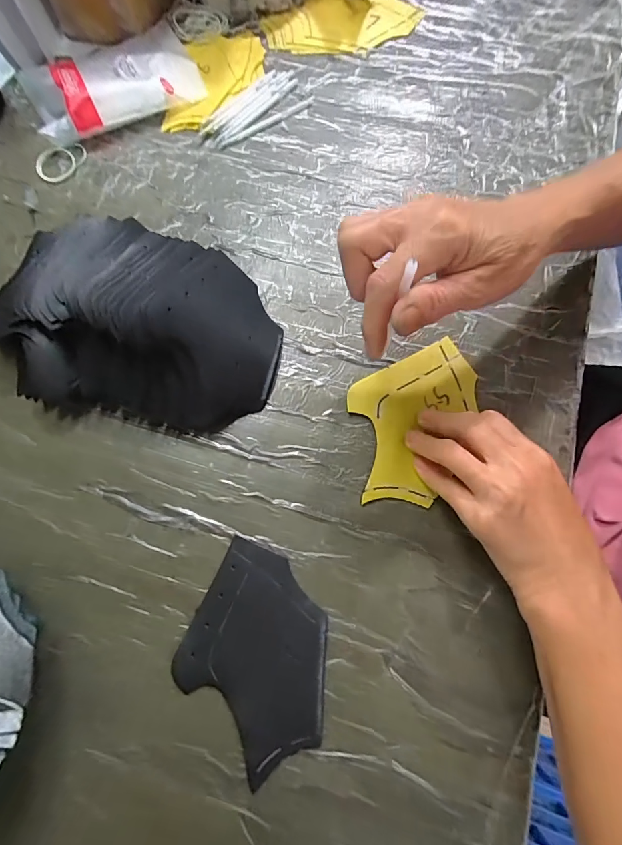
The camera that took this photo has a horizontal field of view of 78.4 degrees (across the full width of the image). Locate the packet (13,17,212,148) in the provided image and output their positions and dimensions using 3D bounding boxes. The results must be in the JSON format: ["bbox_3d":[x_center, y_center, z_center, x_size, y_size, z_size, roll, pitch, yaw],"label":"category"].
[{"bbox_3d":[-0.215,-0.370,0.409,0.171,0.037,0.116,-25,74,-6],"label":"packet"}]

